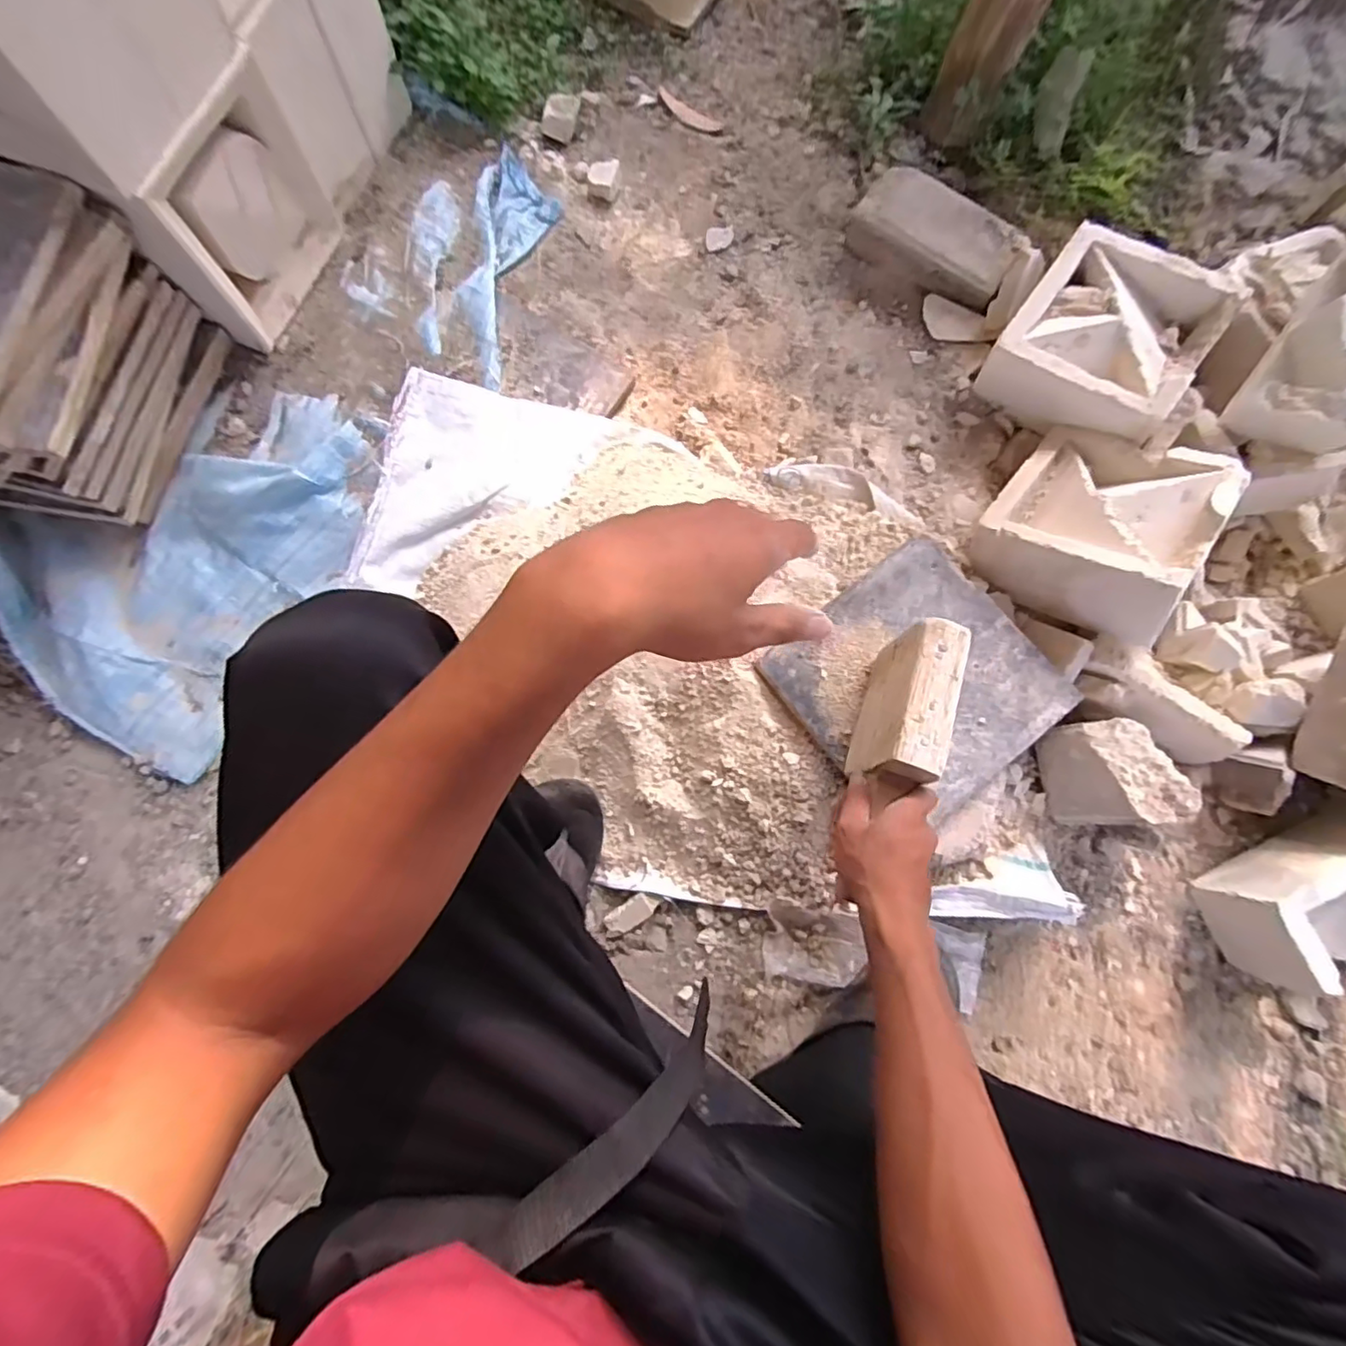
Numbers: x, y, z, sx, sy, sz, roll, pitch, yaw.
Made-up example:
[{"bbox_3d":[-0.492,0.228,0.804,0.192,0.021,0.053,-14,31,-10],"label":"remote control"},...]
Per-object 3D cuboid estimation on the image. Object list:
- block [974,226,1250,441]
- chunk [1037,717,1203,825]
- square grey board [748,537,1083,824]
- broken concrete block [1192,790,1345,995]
[{"bbox_3d":[0.518,-0.397,0.740,0.206,0.091,0.209,36,82,6],"label":"block"},{"bbox_3d":[0.468,0.109,0.657,0.112,0.064,0.114,-11,68,4],"label":"chunk"},{"bbox_3d":[0.261,0.009,0.647,0.249,0.016,0.241,-38,82,-7],"label":"square grey board"},{"bbox_3d":[0.700,0.238,0.639,0.206,0.103,0.135,-27,81,-5],"label":"broken concrete block"}]

